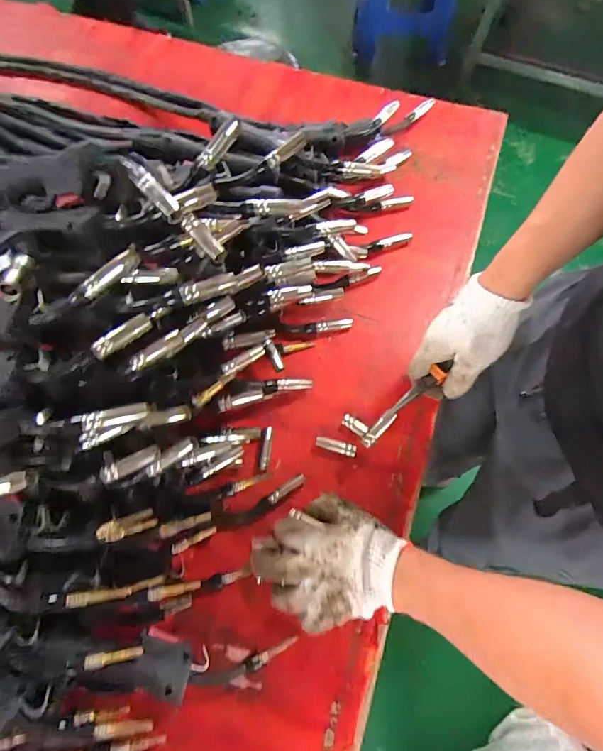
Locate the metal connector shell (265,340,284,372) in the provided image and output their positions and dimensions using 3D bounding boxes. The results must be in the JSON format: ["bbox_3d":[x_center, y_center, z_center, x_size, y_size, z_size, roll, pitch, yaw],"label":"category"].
[{"bbox_3d":[-0.036,-0.025,0.534,0.013,0.009,0.043,-24,86,-8],"label":"metal connector shell"}]

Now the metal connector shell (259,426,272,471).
[{"bbox_3d":[-0.047,0.095,0.537,0.012,0.013,0.055,6,72,2],"label":"metal connector shell"}]

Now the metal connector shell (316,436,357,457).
[{"bbox_3d":[0.045,0.094,0.543,0.053,0.015,0.015,14,73,5],"label":"metal connector shell"}]

